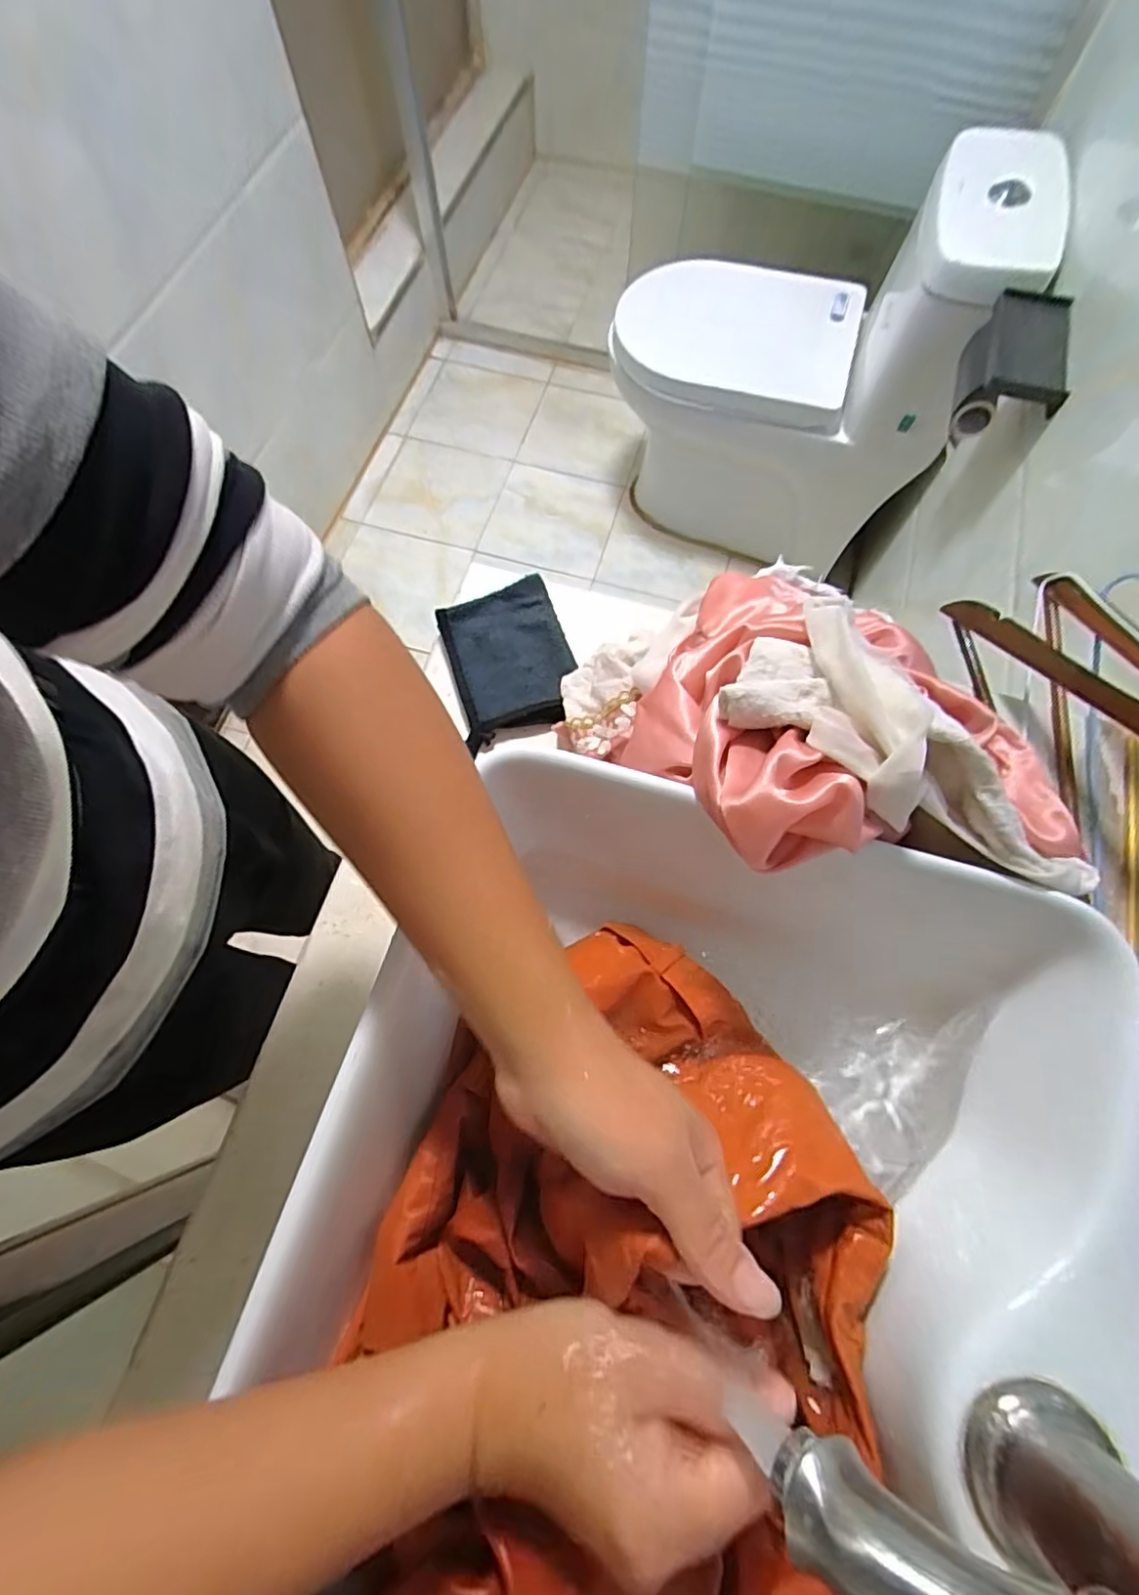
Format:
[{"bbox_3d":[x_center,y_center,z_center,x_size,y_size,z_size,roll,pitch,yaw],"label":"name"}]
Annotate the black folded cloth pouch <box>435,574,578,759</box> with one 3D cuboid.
[{"bbox_3d":[-0.049,-0.113,0.491,0.094,0.017,0.127,-17,72,-6],"label":"black folded cloth pouch"}]

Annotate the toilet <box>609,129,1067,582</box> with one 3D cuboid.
[{"bbox_3d":[0.424,-0.844,1.232,0.670,0.645,0.348,18,72,6],"label":"toilet"}]

